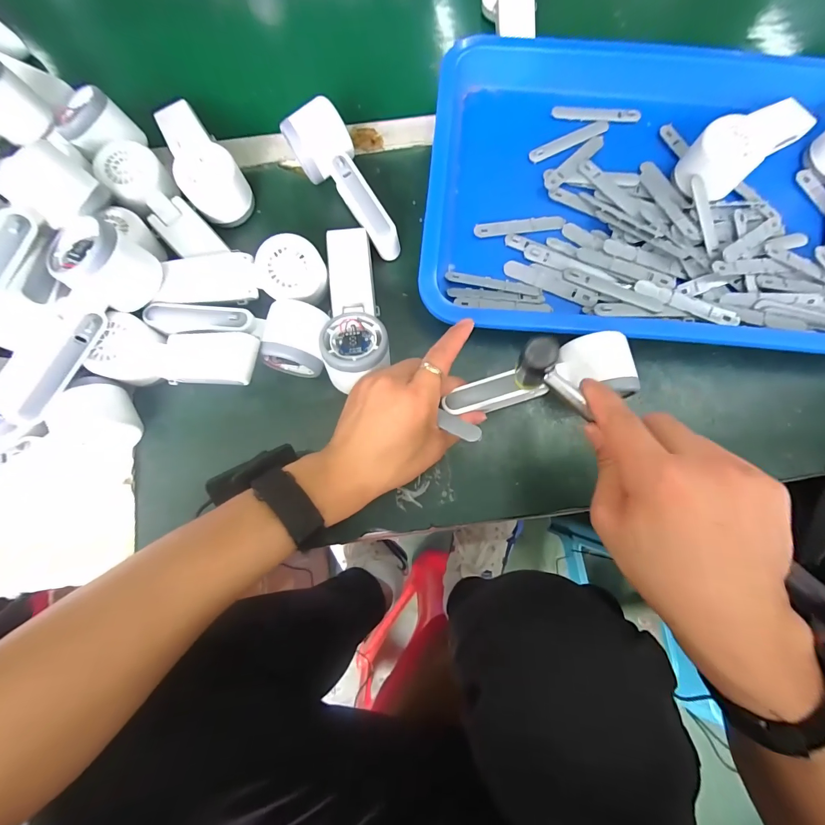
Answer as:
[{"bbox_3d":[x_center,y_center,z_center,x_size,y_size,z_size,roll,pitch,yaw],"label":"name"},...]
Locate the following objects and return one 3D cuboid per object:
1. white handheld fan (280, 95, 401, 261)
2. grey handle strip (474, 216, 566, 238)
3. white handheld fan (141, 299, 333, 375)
[{"bbox_3d":[-0.069,-0.221,0.360,0.058,0.054,0.155,-25,79,-5],"label":"white handheld fan"},{"bbox_3d":[0.111,-0.192,0.376,0.093,0.005,0.015,-9,78,-1],"label":"grey handle strip"},{"bbox_3d":[-0.156,-0.076,0.336,0.165,0.053,0.055,11,78,3],"label":"white handheld fan"}]

